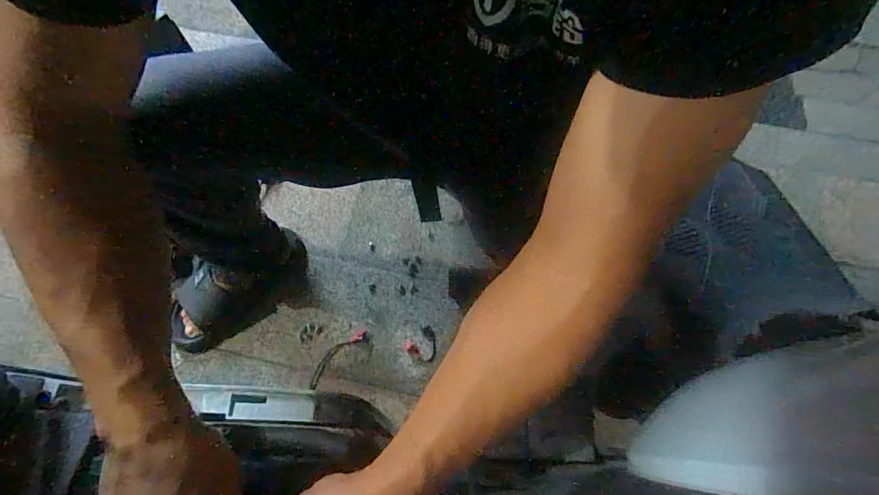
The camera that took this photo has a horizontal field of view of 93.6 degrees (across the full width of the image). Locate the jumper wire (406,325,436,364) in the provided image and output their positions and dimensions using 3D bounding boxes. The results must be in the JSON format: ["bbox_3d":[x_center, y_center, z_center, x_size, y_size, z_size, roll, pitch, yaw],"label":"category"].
[{"bbox_3d":[-0.032,0.168,0.717,0.051,0.004,0.063,1,67,0],"label":"jumper wire"}]

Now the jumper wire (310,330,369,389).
[{"bbox_3d":[-0.176,0.187,0.710,0.126,0.004,0.032,-40,75,-19],"label":"jumper wire"}]

